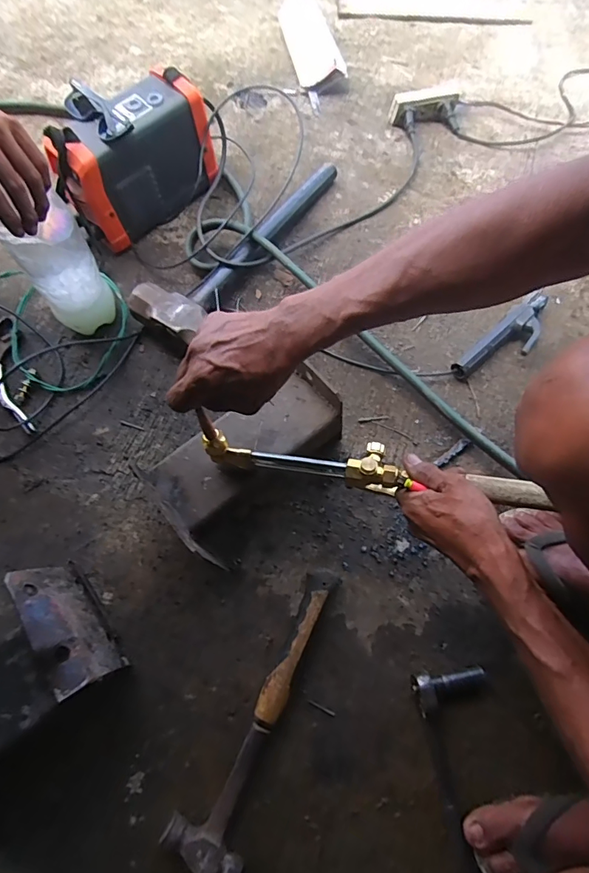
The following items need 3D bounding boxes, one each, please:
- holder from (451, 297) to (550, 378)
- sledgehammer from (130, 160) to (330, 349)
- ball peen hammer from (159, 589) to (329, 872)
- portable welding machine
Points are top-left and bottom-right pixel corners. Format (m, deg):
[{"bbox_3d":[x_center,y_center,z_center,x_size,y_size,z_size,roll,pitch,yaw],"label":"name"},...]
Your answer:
[{"bbox_3d":[0.307,-0.133,0.650,0.158,0.045,0.060,-40,73,-12],"label":"holder"},{"bbox_3d":[-0.087,-0.329,0.745,0.125,0.059,0.434,33,74,13],"label":"sledgehammer"},{"bbox_3d":[-0.037,0.323,0.513,0.083,0.030,0.303,24,72,11],"label":"ball peen hammer"},{"bbox_3d":[-0.269,-0.459,0.735,0.257,0.185,0.122,-42,74,-10],"label":"portable welding machine"}]

